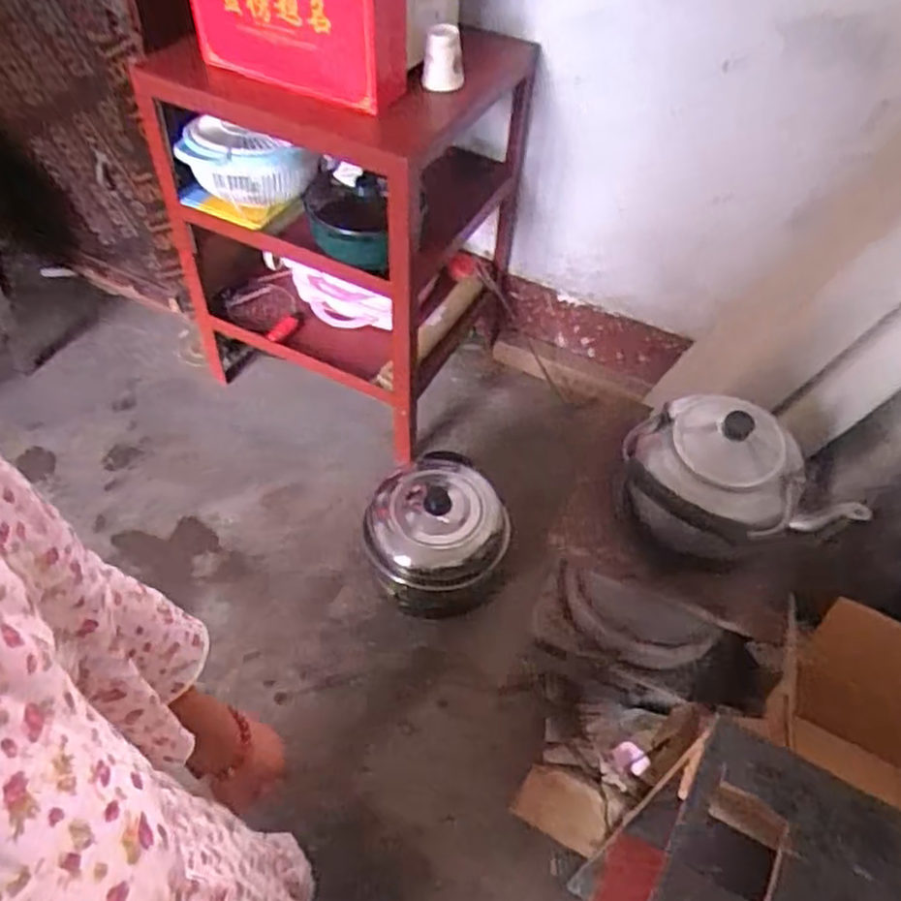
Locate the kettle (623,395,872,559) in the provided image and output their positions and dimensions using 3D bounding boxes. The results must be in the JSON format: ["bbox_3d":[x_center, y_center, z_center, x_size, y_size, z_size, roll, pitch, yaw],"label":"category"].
[{"bbox_3d":[0.373,0.046,1.045,0.245,0.176,0.229,2,50,-2],"label":"kettle"}]

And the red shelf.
[{"bbox_3d":[-0.212,-0.501,1.673,0.649,0.734,0.506,29,54,19],"label":"red shelf"}]

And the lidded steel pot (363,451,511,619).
[{"bbox_3d":[-0.036,0.171,1.545,0.264,0.198,0.310,-25,56,-22],"label":"lidded steel pot"}]

